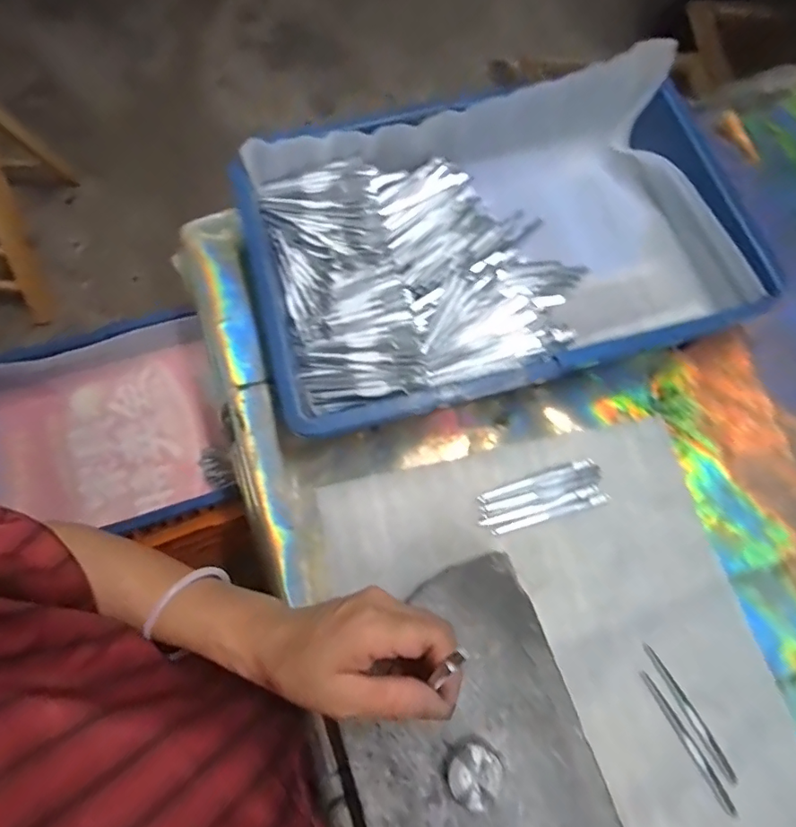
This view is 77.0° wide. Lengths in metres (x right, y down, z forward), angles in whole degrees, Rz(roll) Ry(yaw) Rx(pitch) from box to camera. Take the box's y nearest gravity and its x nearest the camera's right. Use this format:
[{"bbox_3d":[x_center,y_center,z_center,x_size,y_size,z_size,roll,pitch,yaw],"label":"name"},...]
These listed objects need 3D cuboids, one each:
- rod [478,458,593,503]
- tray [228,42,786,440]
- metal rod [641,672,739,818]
[{"bbox_3d":[0.119,0.057,0.432,0.105,0.004,0.008,-17,74,-7],"label":"rod"},{"bbox_3d":[0.087,-0.153,0.471,0.440,0.094,0.290,-16,73,-7],"label":"tray"},{"bbox_3d":[0.214,0.242,0.370,0.010,0.005,0.099,-26,75,-10],"label":"metal rod"}]

